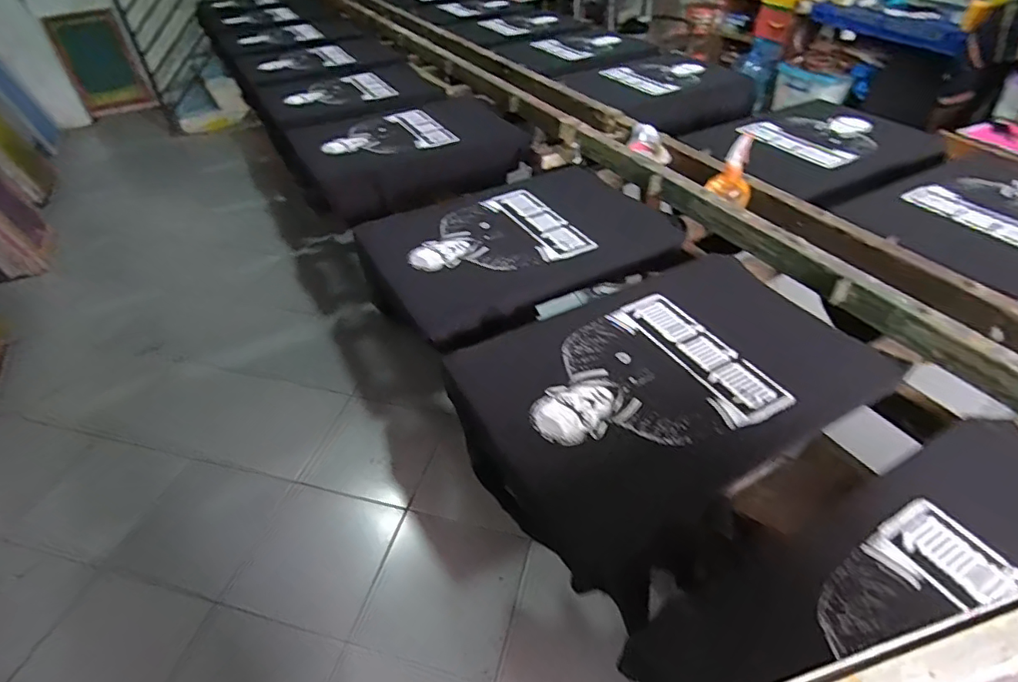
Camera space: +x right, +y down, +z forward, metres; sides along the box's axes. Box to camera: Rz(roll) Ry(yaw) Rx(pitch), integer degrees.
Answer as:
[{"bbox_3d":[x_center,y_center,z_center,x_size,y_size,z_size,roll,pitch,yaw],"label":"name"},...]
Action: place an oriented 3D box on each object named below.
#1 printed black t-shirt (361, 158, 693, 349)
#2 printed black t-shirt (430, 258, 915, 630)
[{"bbox_3d":[-0.017,-0.181,1.179,0.574,0.144,0.496,-21,45,-18],"label":"printed black t-shirt"},{"bbox_3d":[0.259,0.083,0.888,0.631,0.127,0.423,-27,47,-23],"label":"printed black t-shirt"}]

